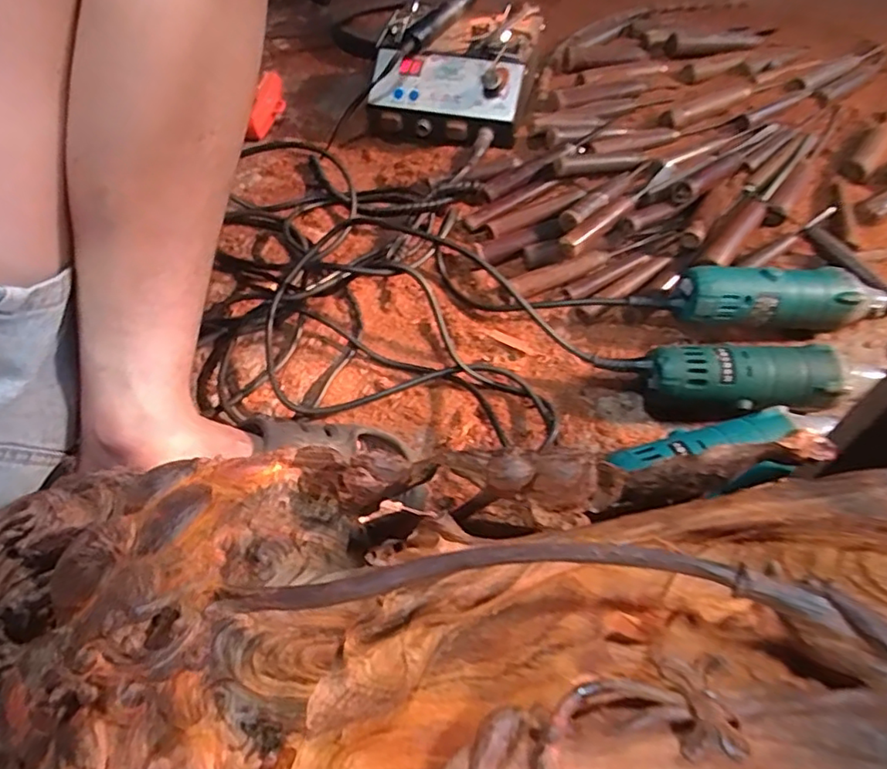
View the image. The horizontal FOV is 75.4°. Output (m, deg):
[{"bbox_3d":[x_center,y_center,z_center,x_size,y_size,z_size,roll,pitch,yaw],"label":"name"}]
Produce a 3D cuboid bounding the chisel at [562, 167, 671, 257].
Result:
[{"bbox_3d":[0.181,-0.181,0.582,0.175,0.025,0.018,-39,63,-20],"label":"chisel"}]

